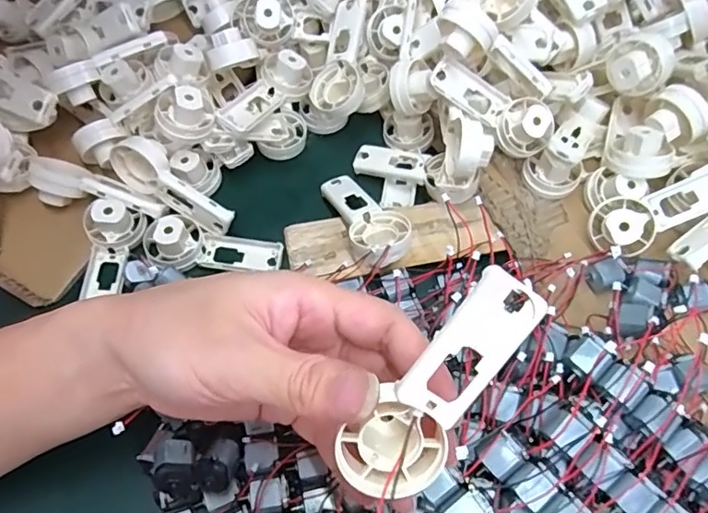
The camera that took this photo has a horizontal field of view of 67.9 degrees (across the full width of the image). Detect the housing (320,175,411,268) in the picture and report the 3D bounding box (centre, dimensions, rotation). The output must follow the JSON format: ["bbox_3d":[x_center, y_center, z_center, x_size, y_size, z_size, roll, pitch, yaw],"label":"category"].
[{"bbox_3d":[0.008,-0.028,0.362,0.043,0.018,0.096,-21,44,-14],"label":"housing"}]

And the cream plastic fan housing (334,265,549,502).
[{"bbox_3d":[0.032,0.047,0.187,0.032,0.027,0.093,39,109,17],"label":"cream plastic fan housing"}]

